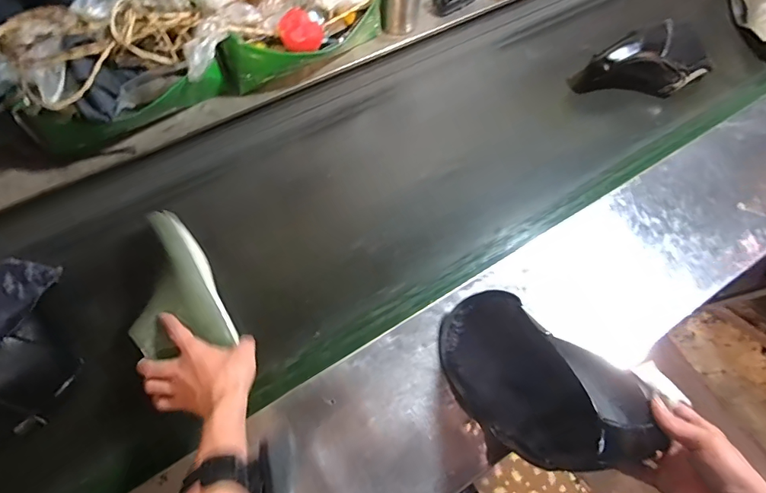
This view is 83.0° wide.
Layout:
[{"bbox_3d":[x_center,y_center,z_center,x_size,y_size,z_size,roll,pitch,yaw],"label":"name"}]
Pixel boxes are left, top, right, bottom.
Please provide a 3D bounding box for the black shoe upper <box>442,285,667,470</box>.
[{"bbox_3d":[0.171,0.166,0.557,0.114,0.181,0.287,9,23,-35],"label":"black shoe upper"}]

